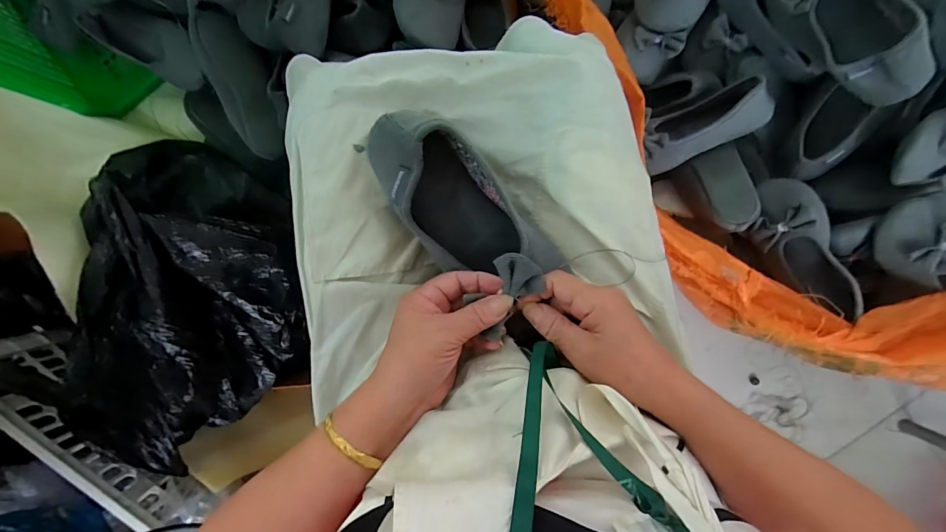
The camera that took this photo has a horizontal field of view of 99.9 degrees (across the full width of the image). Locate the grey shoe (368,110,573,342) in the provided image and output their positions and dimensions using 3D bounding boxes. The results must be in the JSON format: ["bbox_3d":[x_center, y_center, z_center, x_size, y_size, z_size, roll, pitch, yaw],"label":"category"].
[{"bbox_3d":[-0.014,-0.046,0.334,0.081,0.063,0.191,-45,93,3],"label":"grey shoe"}]

